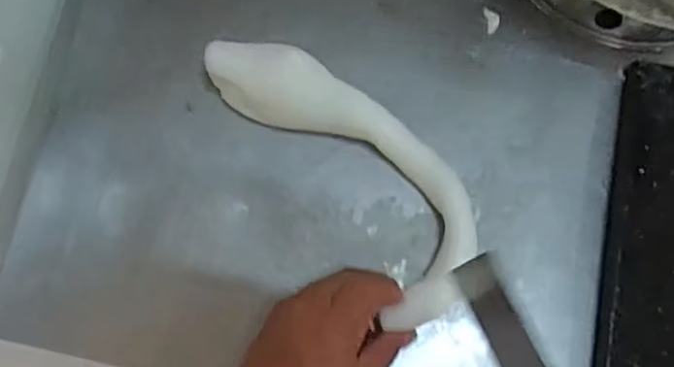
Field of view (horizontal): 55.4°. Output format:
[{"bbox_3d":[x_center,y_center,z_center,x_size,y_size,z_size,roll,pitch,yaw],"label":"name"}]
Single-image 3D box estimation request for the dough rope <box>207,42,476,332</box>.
[{"bbox_3d":[0.003,-0.015,0.480,0.241,0.030,0.107,45,82,2],"label":"dough rope"}]

